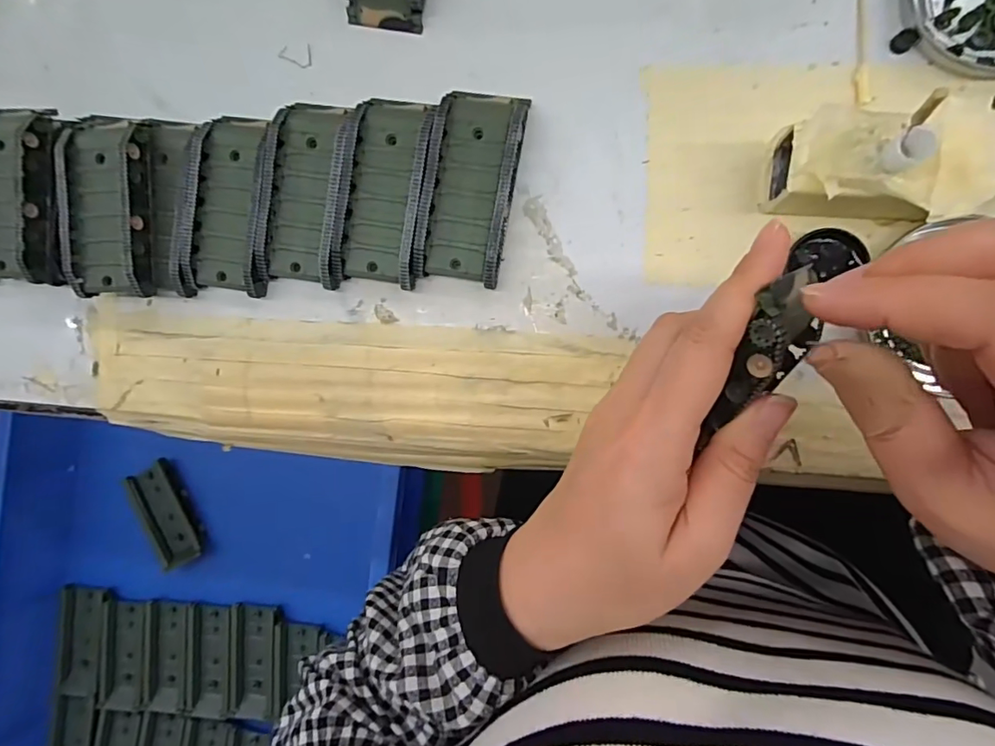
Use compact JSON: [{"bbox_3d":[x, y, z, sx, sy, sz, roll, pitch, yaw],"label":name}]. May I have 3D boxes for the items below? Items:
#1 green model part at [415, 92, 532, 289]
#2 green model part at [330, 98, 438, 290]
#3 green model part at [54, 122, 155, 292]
[{"bbox_3d":[-0.013,-0.096,0.263,0.044,0.020,0.095,11,93,9],"label":"green model part"},{"bbox_3d":[-0.057,-0.096,0.270,0.044,0.019,0.094,11,93,9],"label":"green model part"},{"bbox_3d":[-0.215,-0.092,0.291,0.049,0.032,0.096,2,91,10],"label":"green model part"}]

